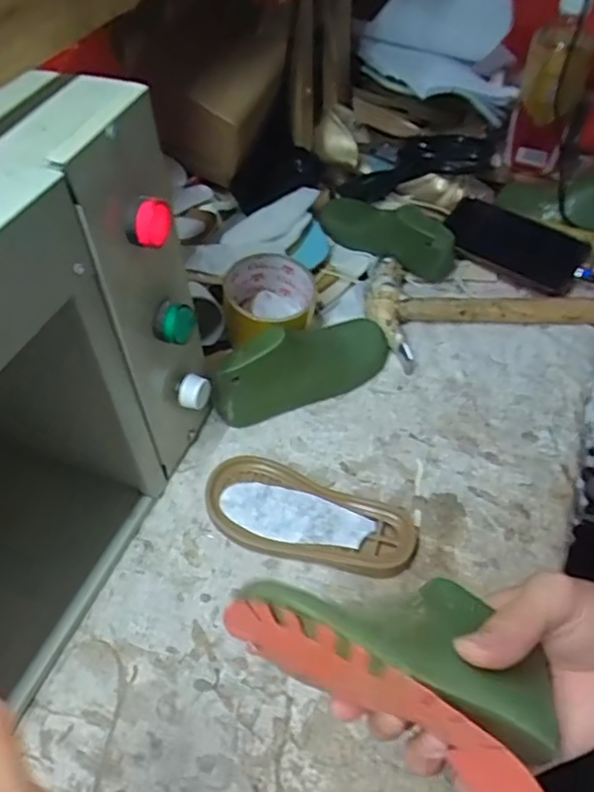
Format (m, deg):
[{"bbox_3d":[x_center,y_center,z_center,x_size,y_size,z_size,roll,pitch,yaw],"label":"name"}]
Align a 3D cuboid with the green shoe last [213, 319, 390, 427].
[{"bbox_3d":[0.006,-0.031,0.541,0.164,0.066,0.049,-28,54,-21],"label":"green shoe last"}]

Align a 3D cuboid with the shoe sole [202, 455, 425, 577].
[{"bbox_3d":[0.007,0.092,0.464,0.157,0.016,0.066,18,52,17],"label":"shoe sole"}]

